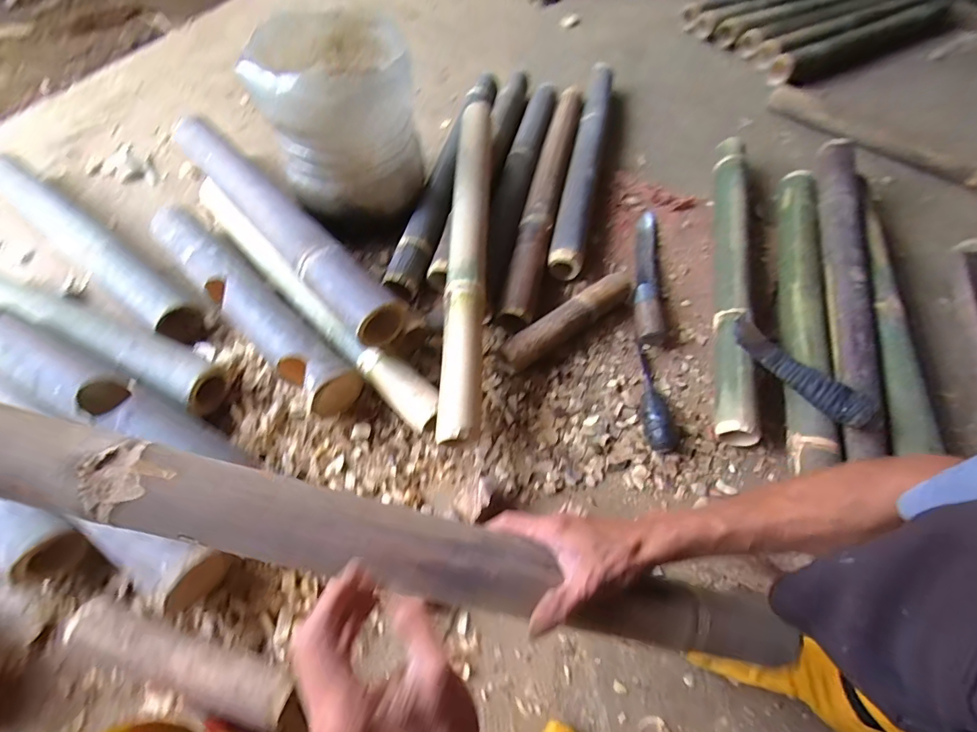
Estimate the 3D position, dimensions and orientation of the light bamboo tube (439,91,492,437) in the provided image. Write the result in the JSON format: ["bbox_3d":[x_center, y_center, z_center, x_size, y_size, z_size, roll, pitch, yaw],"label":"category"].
[{"bbox_3d":[-0.029,-0.181,0.691,0.048,0.046,0.617,2,63,0],"label":"light bamboo tube"}]

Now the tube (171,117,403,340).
[{"bbox_3d":[-0.333,-0.237,0.714,0.083,0.065,0.589,-39,69,-20],"label":"tube"}]

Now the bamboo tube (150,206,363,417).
[{"bbox_3d":[-0.373,-0.100,0.703,0.487,0.082,0.082,41,68,19],"label":"bamboo tube"}]

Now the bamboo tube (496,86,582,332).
[{"bbox_3d":[0.113,-0.340,0.870,0.066,0.057,0.645,12,61,5],"label":"bamboo tube"}]

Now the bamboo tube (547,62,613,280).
[{"bbox_3d":[0.192,-0.396,0.889,0.052,0.054,0.544,12,63,6],"label":"bamboo tube"}]

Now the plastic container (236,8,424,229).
[{"bbox_3d":[-0.241,-0.420,0.764,0.241,0.215,0.271,1,61,-1],"label":"plastic container"}]

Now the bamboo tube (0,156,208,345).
[{"bbox_3d":[-0.680,-0.211,0.771,0.589,0.075,0.075,34,66,16],"label":"bamboo tube"}]

